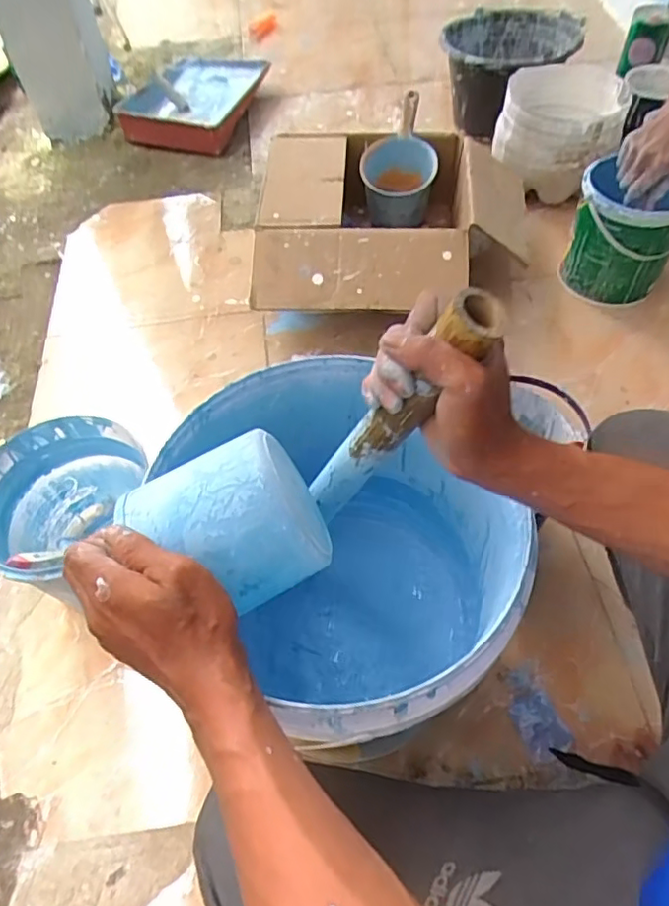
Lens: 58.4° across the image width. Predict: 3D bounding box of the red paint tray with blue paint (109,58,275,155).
[{"bbox_3d":[-0.350,-0.884,1.500,0.301,0.061,0.372,10,56,10],"label":"red paint tray with blue paint"}]

